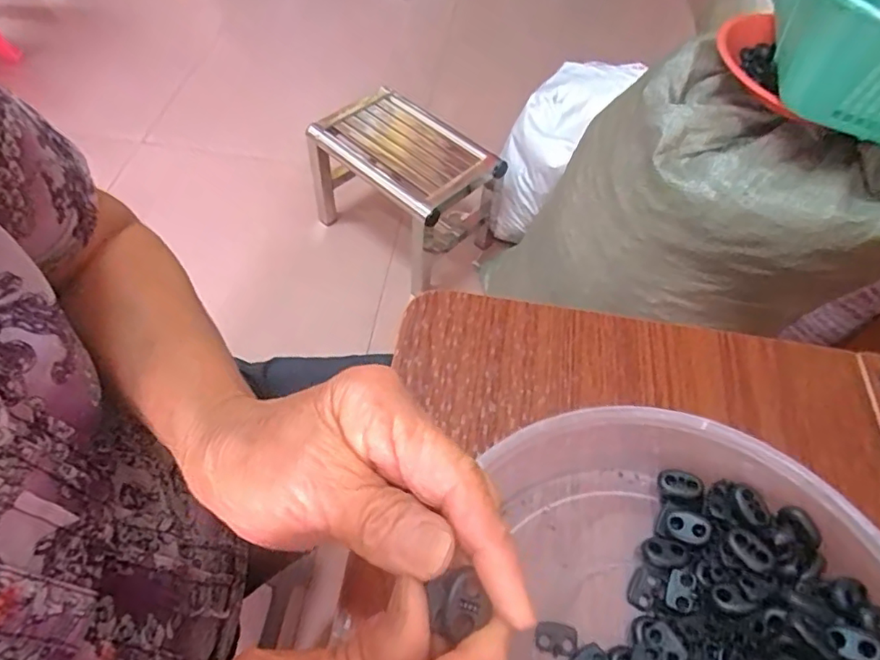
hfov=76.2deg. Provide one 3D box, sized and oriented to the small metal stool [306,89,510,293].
[{"bbox_3d":[-0.055,-0.267,1.045,0.305,0.226,0.229,39,62,21],"label":"small metal stool"}]

